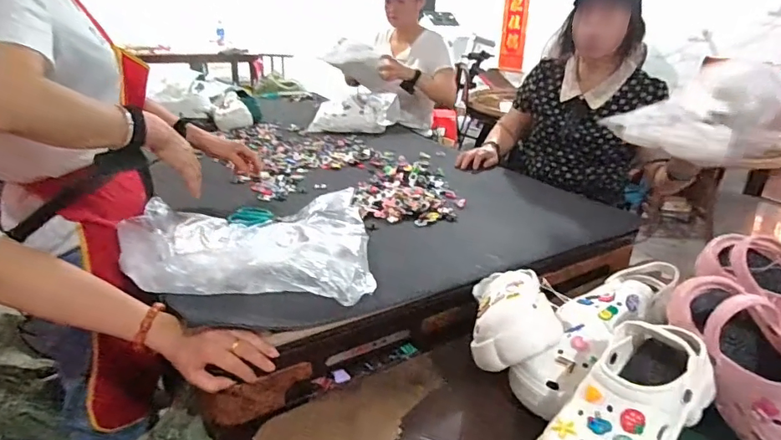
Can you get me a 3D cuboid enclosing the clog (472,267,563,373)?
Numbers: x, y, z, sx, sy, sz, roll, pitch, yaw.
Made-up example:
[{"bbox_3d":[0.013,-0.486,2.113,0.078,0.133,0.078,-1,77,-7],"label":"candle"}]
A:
[{"bbox_3d":[0.182,0.133,0.716,0.111,0.076,0.213,6,24,9],"label":"clog"}]

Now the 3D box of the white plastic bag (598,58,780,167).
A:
[{"bbox_3d":[0.632,-0.214,0.972,0.357,0.196,0.130,16,28,29],"label":"white plastic bag"}]

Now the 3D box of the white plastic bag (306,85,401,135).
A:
[{"bbox_3d":[-0.128,-0.409,1.828,0.303,0.118,0.217,6,24,10],"label":"white plastic bag"}]

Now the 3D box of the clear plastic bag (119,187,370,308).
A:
[{"bbox_3d":[-0.235,0.023,0.857,0.380,0.073,0.350,-3,24,-11],"label":"clear plastic bag"}]

